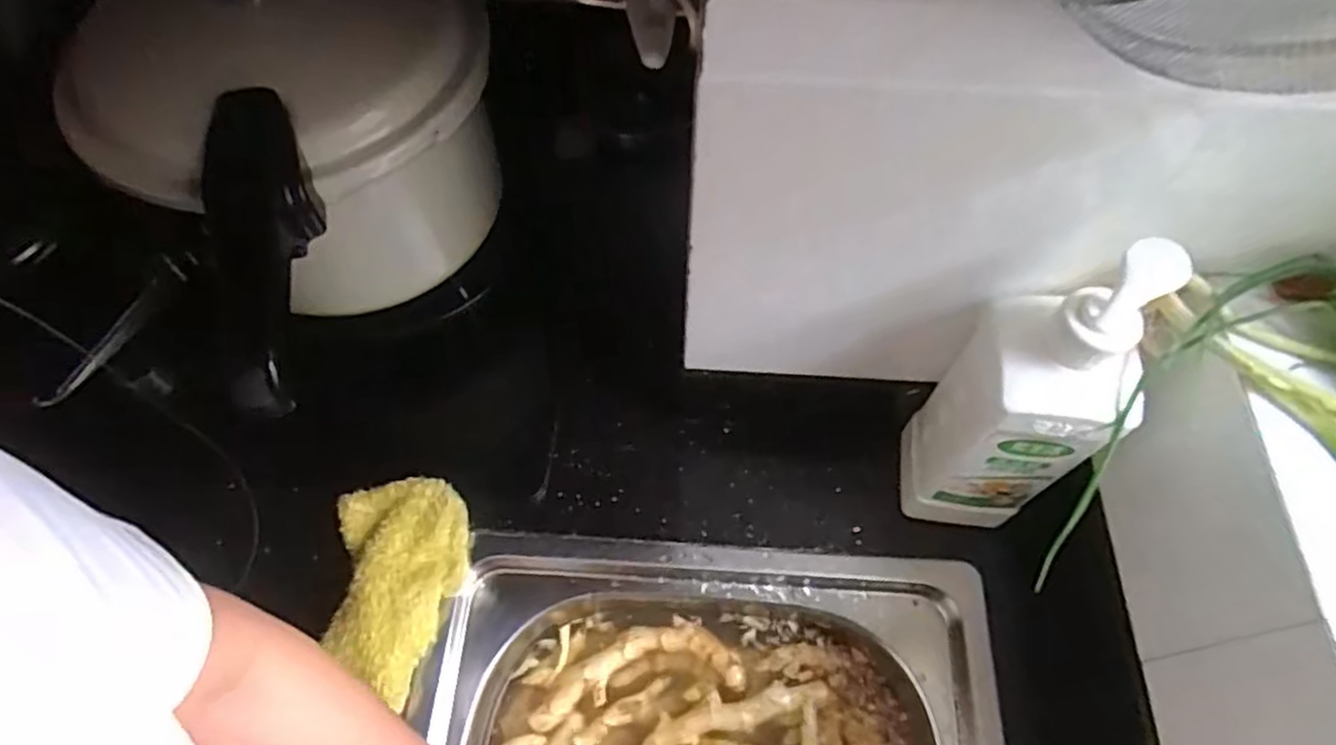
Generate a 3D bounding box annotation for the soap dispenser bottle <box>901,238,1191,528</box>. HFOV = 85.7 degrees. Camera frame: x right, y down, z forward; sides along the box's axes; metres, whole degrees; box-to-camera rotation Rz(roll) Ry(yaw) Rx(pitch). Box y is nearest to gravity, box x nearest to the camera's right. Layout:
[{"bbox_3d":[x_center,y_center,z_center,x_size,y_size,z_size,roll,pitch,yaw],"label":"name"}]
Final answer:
[{"bbox_3d":[0.221,0.019,0.457,0.078,0.286,0.077,12,62,7],"label":"soap dispenser bottle"}]

